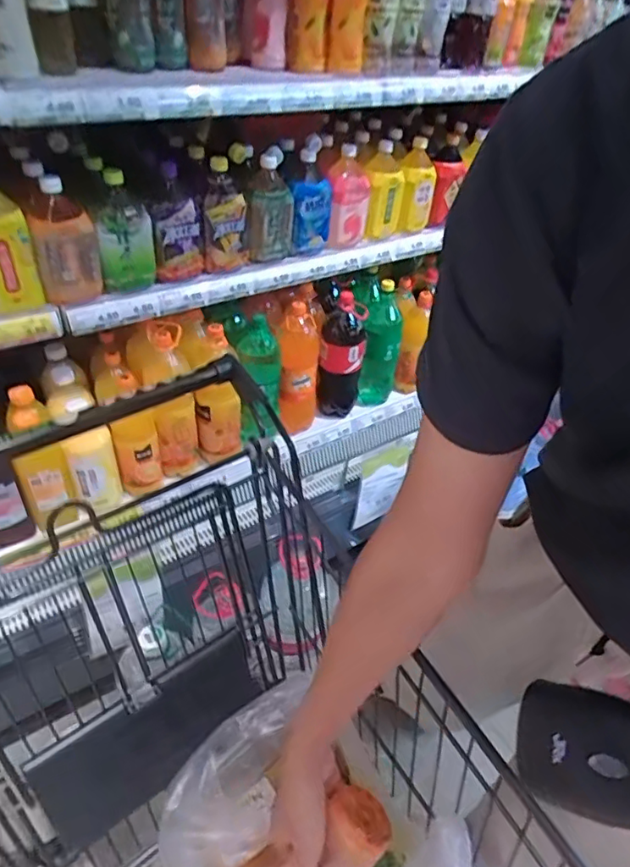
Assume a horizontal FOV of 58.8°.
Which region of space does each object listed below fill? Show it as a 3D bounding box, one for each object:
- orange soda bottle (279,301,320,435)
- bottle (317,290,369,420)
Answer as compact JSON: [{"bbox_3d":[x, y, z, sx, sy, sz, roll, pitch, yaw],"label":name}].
[{"bbox_3d":[-0.038,-0.141,1.288,0.094,0.296,0.082,4,40,-1],"label":"orange soda bottle"},{"bbox_3d":[0.062,-0.176,1.337,0.099,0.314,0.097,8,40,2],"label":"bottle"}]

